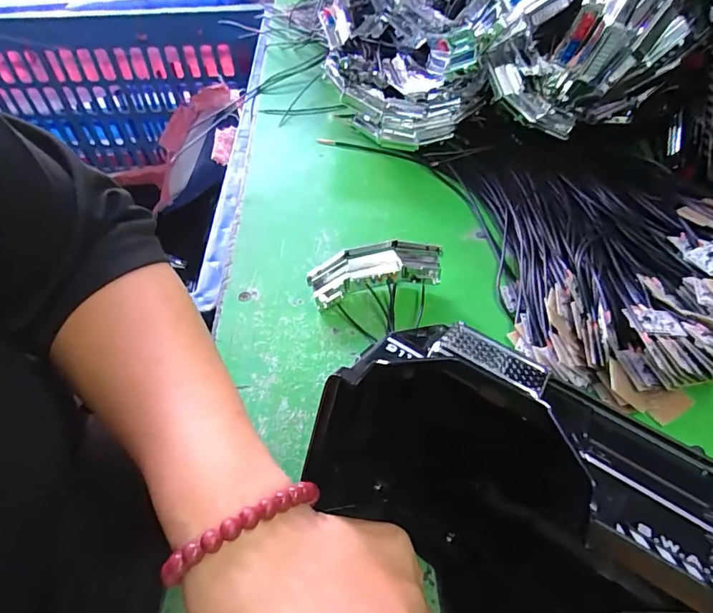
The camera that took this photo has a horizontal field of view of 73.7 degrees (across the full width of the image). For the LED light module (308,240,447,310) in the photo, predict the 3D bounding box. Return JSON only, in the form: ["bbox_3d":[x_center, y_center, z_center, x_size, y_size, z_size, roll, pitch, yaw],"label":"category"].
[{"bbox_3d":[0.013,-0.024,0.358,0.097,0.040,0.025,-11,53,-7],"label":"LED light module"}]

